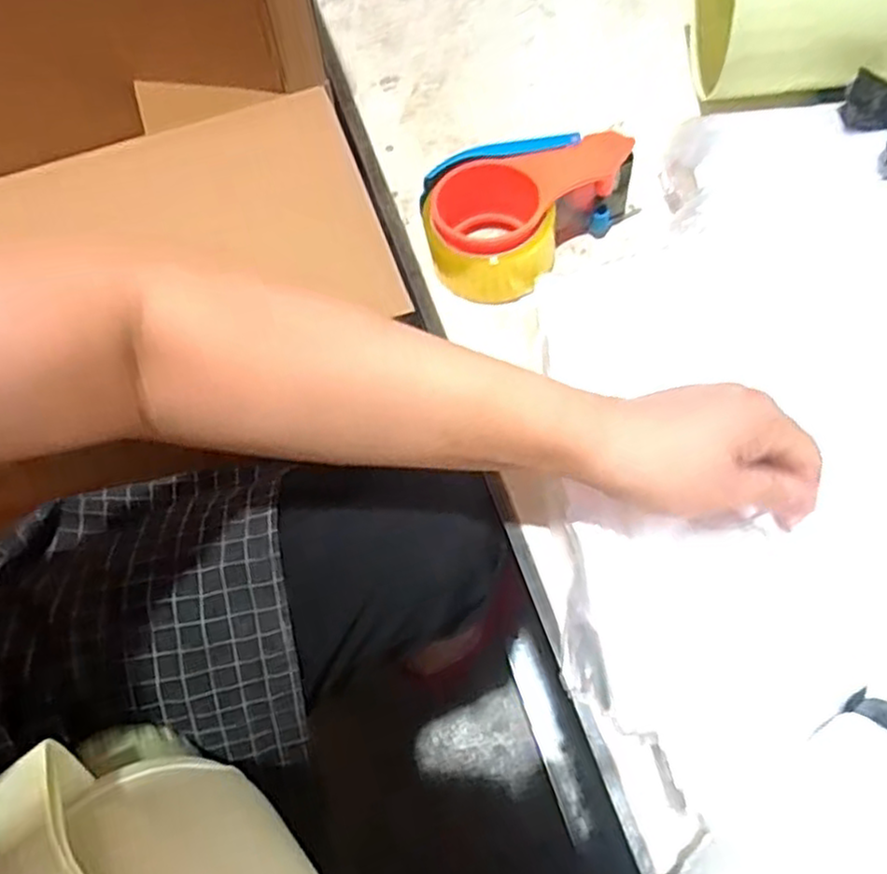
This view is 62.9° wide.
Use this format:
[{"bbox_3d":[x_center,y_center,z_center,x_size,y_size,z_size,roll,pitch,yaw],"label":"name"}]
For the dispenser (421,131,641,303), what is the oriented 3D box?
[{"bbox_3d":[0.066,-0.160,0.532,0.154,0.065,0.091,-10,63,-2],"label":"dispenser"}]

